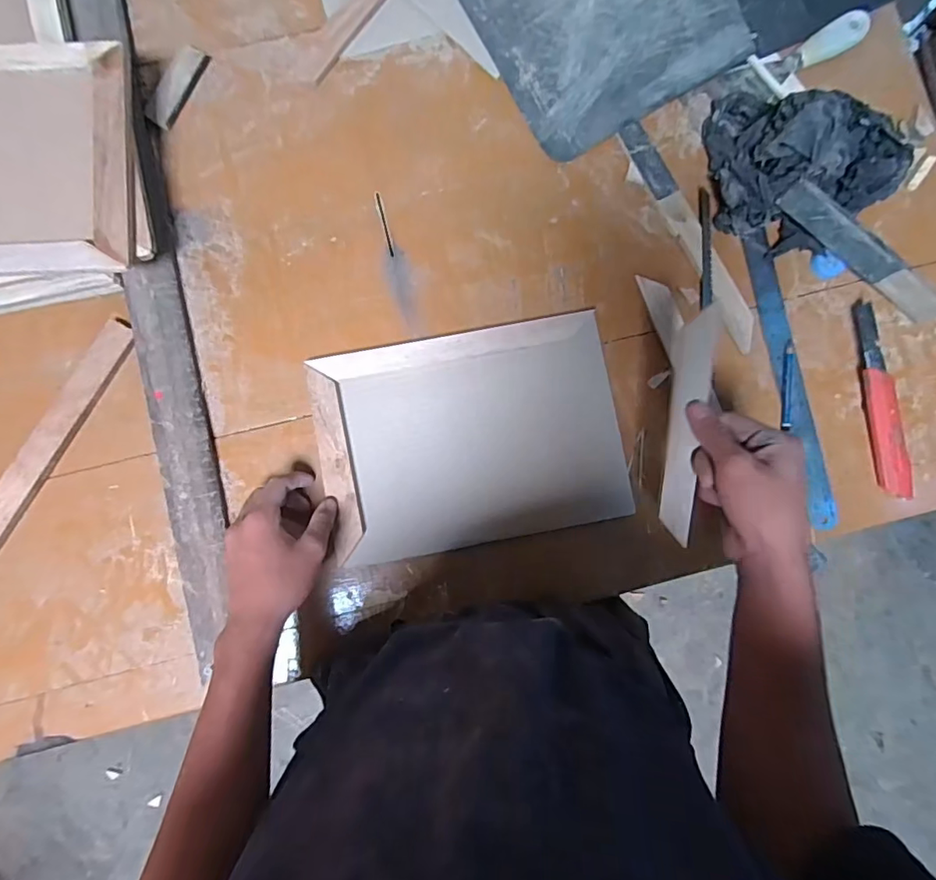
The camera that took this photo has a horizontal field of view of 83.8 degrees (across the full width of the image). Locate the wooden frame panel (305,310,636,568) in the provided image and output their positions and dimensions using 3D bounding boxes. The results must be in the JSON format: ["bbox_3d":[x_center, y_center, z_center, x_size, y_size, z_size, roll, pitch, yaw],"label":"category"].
[{"bbox_3d":[0.004,-0.003,0.521,0.293,0.017,0.207,-10,87,-3],"label":"wooden frame panel"}]

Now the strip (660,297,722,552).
[{"bbox_3d":[0.178,-0.011,0.424,0.028,0.009,0.187,5,96,-2],"label":"strip"}]

